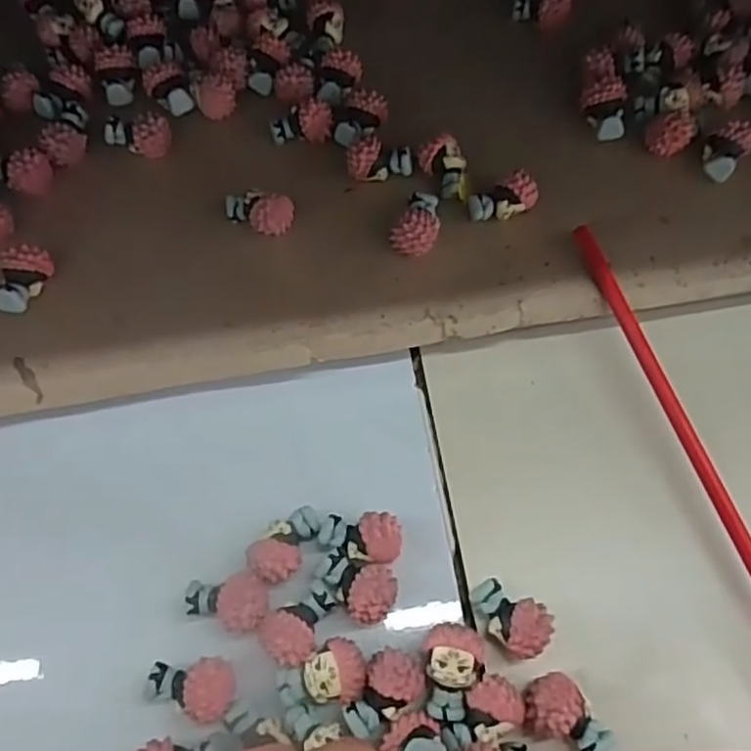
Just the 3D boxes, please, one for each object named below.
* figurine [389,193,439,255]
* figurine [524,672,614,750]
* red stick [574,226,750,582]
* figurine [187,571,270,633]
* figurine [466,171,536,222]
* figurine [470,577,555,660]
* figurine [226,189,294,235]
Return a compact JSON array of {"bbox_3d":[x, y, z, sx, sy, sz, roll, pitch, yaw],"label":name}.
[{"bbox_3d":[0.018,-0.065,0.286,0.018,0.017,0.030,14,66,8],"label":"figurine"},{"bbox_3d":[0.064,0.111,0.221,0.028,0.018,0.019,26,69,13],"label":"figurine"},{"bbox_3d":[0.120,0.030,0.255,0.006,0.010,0.202,-18,66,-6],"label":"red stick"},{"bbox_3d":[-0.052,0.079,0.238,0.029,0.015,0.019,6,66,5],"label":"figurine"},{"bbox_3d":[0.055,-0.075,0.290,0.027,0.017,0.014,-17,66,-6],"label":"figurine"},{"bbox_3d":[0.048,0.083,0.235,0.019,0.018,0.028,-34,69,-13],"label":"figurine"},{"bbox_3d":[-0.052,-0.070,0.290,0.028,0.016,0.016,14,70,21],"label":"figurine"}]

